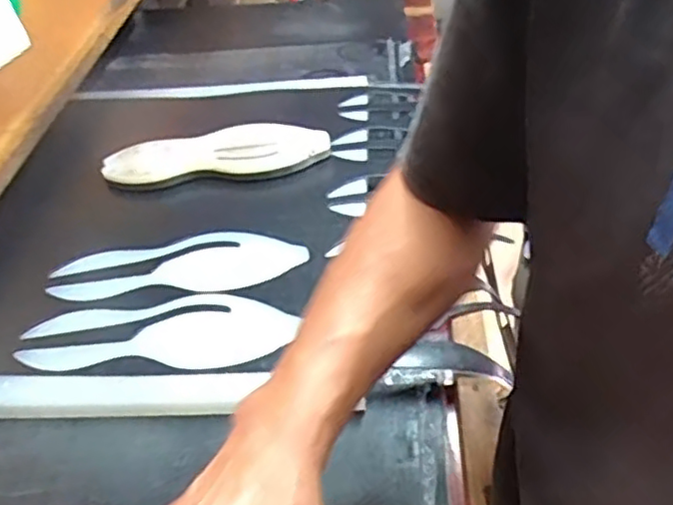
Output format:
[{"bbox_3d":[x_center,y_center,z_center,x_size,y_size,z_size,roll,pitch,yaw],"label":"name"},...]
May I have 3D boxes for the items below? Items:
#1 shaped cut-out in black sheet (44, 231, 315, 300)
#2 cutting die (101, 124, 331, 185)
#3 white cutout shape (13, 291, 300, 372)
[{"bbox_3d":[-0.174,0.013,0.744,0.272,0.010,0.093,-2,49,2],"label":"shaped cut-out in black sheet"},{"bbox_3d":[-0.154,-0.133,0.873,0.282,0.014,0.087,-4,52,0],"label":"cutting die"},{"bbox_3d":[-0.175,0.079,0.668,0.264,0.008,0.087,-2,46,4],"label":"white cutout shape"}]

